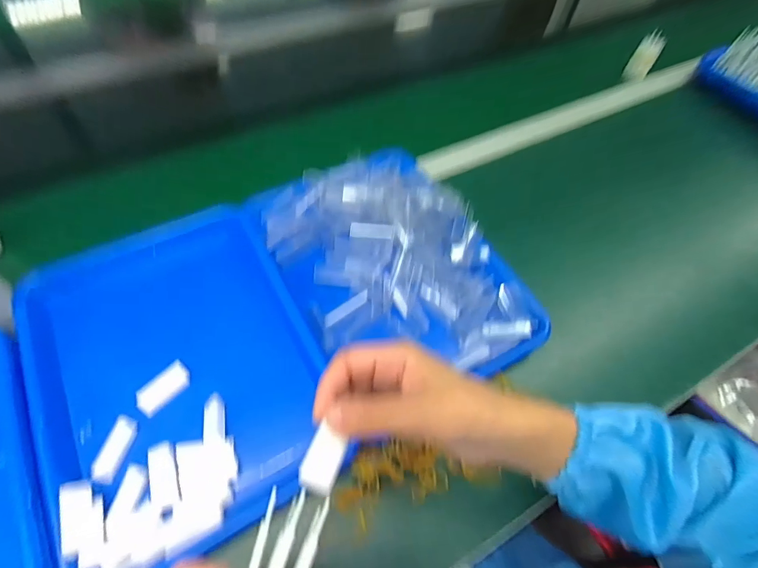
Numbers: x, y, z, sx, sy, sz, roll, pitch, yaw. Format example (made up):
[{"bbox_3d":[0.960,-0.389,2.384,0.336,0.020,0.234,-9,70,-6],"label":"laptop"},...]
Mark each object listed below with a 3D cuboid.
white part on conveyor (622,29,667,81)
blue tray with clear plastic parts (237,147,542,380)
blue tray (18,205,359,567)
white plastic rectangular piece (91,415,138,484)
[{"bbox_3d":[0.495,-0.424,0.743,0.013,0.084,0.049,-12,47,-31],"label":"white part on conveyor"},{"bbox_3d":[0.009,-0.030,0.463,0.235,0.049,0.321,-23,60,-17],"label":"blue tray with clear plastic parts"},{"bbox_3d":[-0.196,0.078,0.404,0.243,0.049,0.326,-25,61,-18],"label":"blue tray"},{"bbox_3d":[-0.236,0.147,0.355,0.015,0.013,0.053,11,57,5],"label":"white plastic rectangular piece"}]

